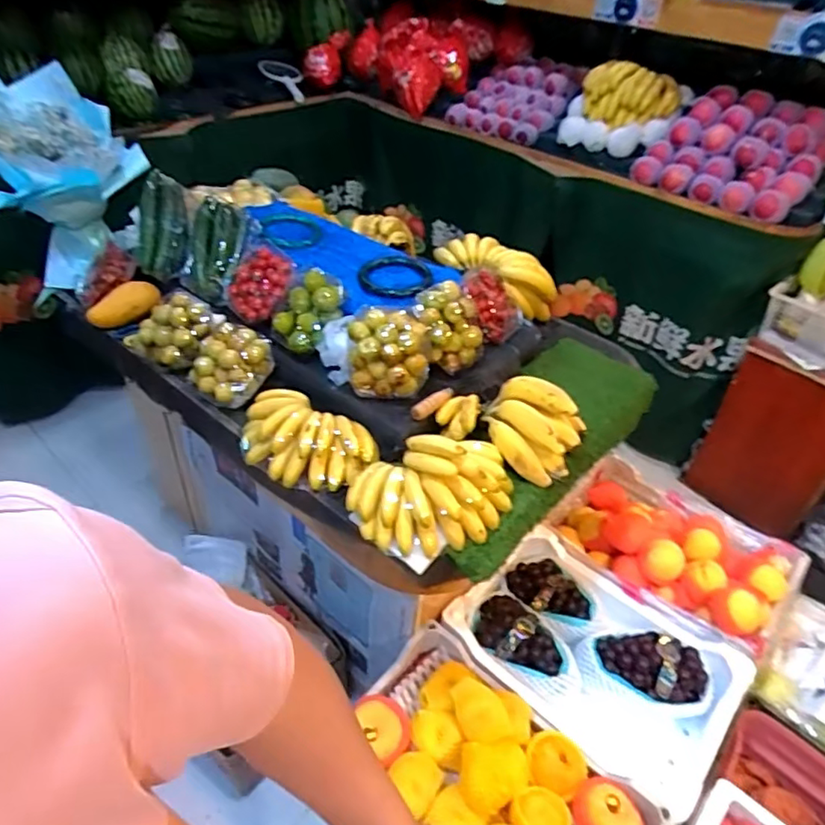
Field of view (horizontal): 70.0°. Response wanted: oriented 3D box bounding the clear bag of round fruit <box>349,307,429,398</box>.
[{"bbox_3d":[-0.043,-0.098,1.026,0.137,0.138,0.104,7,40,2],"label":"clear bag of round fruit"}]

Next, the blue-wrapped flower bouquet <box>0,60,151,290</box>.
[{"bbox_3d":[-0.795,-0.521,1.358,0.350,0.390,0.316,-9,42,-16],"label":"blue-wrapped flower bouquet"}]

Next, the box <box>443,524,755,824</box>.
[{"bbox_3d":[0.363,0.521,1.230,0.383,0.183,0.524,-28,50,-33],"label":"box"}]

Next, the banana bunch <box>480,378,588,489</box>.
[{"bbox_3d":[0.208,0.020,1.005,0.172,0.115,0.157,14,41,10],"label":"banana bunch"}]

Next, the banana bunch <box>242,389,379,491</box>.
[{"bbox_3d":[-0.182,0.047,0.998,0.245,0.068,0.147,23,43,21],"label":"banana bunch"}]

